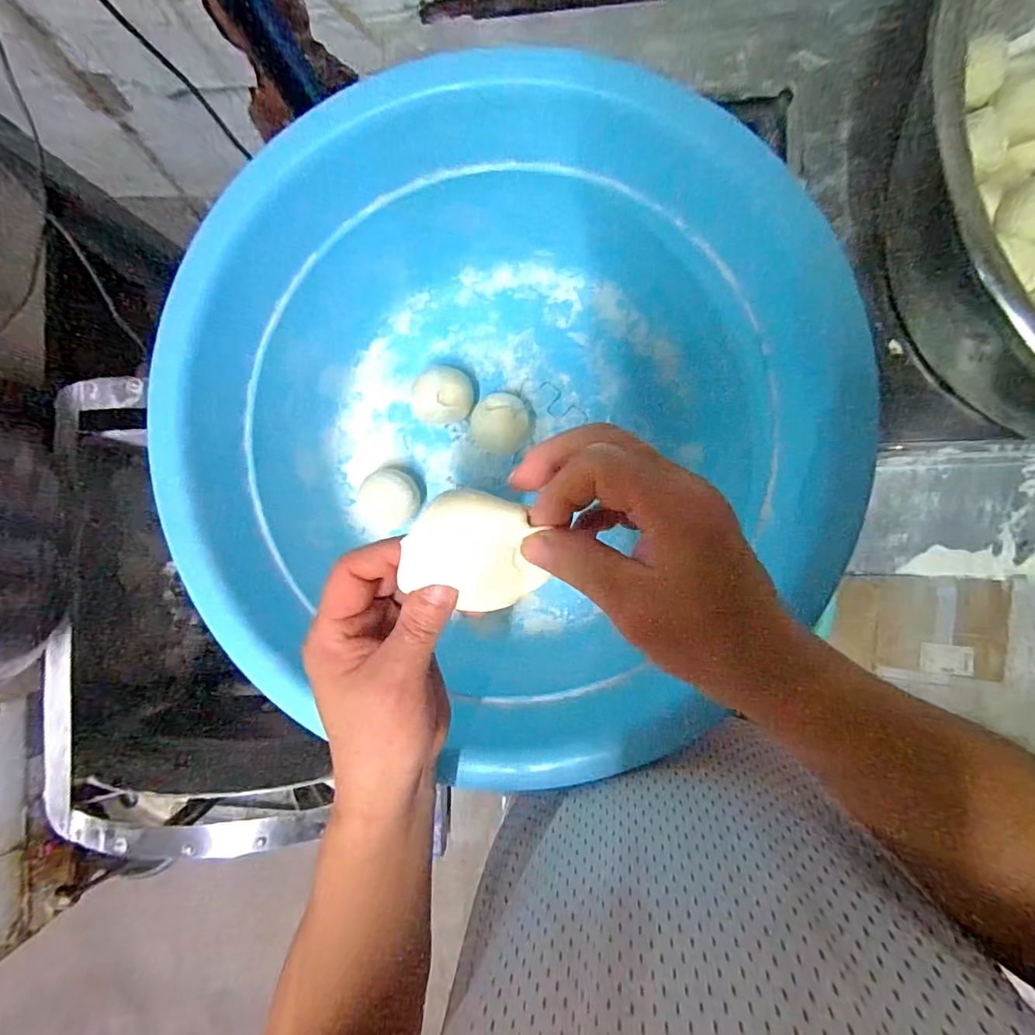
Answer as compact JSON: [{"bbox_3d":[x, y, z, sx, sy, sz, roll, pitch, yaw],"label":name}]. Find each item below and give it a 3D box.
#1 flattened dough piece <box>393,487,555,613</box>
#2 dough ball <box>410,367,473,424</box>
[{"bbox_3d":[-0.020,0.017,0.246,0.067,0.014,0.063,11,115,-2],"label":"flattened dough piece"},{"bbox_3d":[-0.072,-0.116,0.491,0.055,0.056,0.048,-9,85,7],"label":"dough ball"}]

